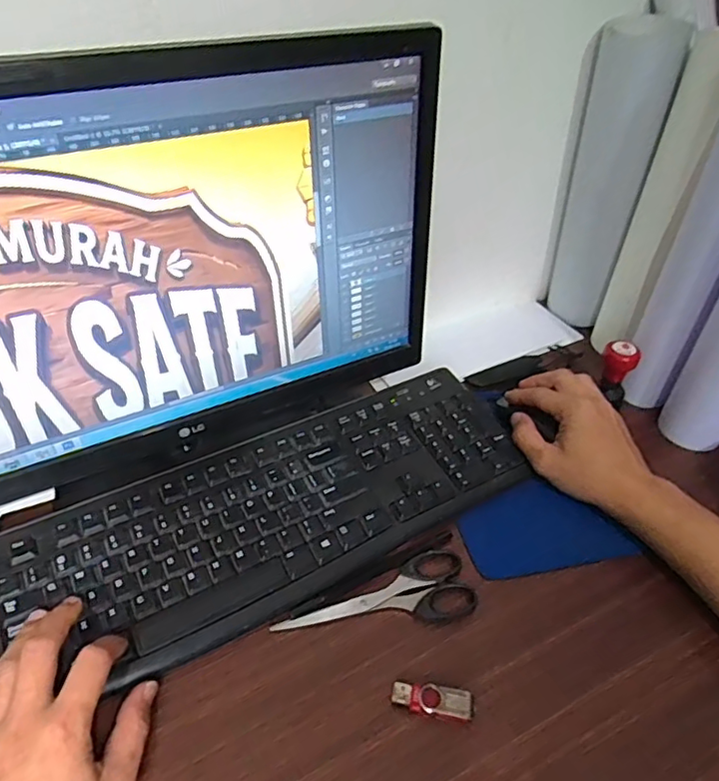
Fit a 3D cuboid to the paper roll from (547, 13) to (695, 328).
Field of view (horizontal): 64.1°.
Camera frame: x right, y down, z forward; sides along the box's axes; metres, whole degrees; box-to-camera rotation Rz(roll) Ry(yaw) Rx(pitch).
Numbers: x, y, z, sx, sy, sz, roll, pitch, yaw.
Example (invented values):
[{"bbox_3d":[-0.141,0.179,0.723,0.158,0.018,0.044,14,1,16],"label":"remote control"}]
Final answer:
[{"bbox_3d":[0.255,-0.214,0.623,0.102,0.308,0.061,16,48,8],"label":"paper roll"}]

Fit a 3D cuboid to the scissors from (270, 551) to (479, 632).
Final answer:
[{"bbox_3d":[0.014,0.162,0.437,0.152,0.004,0.054,-11,50,-15],"label":"scissors"}]

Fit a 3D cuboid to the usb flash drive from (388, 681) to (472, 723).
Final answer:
[{"bbox_3d":[0.048,0.206,0.381,0.052,0.012,0.019,9,48,3],"label":"usb flash drive"}]

